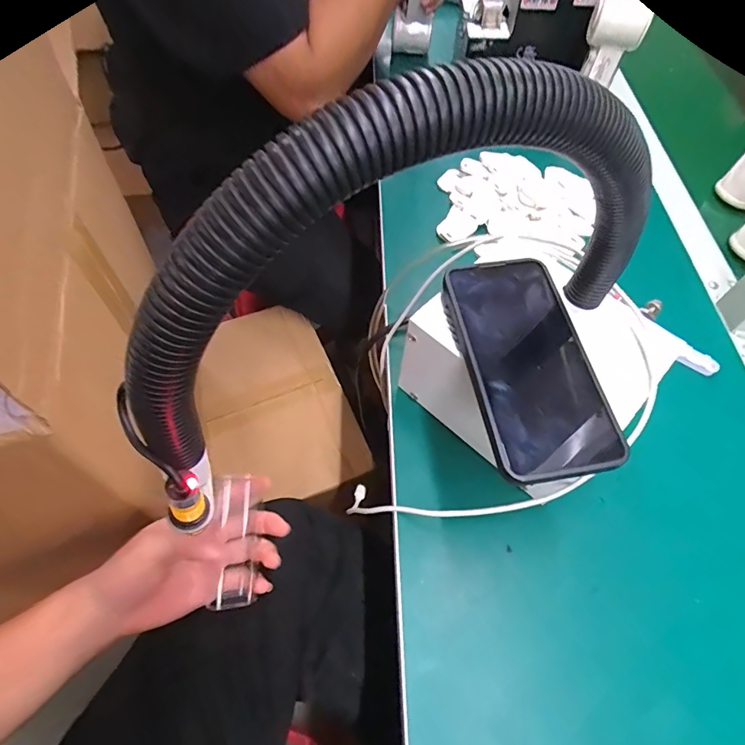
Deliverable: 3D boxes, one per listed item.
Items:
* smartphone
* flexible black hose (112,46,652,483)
[{"bbox_3d":[0.102,-0.009,0.310,0.078,0.013,0.161,-6,60,-7],"label":"smartphone"},{"bbox_3d":[0.027,-0.055,0.221,0.308,0.162,0.028,-23,63,-16],"label":"flexible black hose"}]

